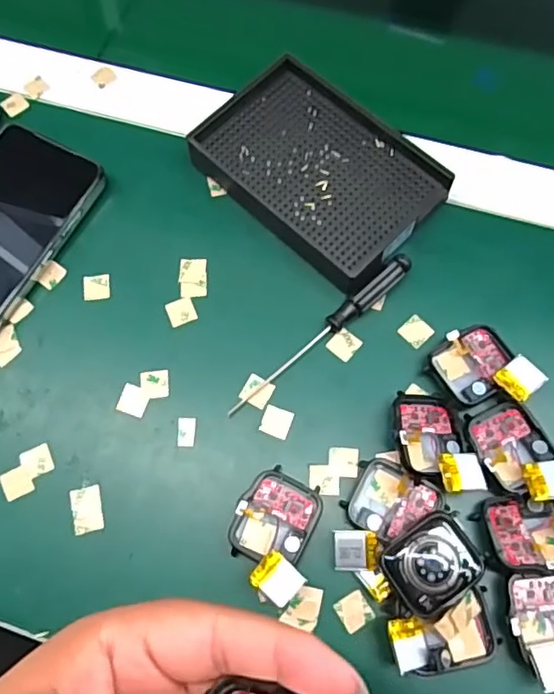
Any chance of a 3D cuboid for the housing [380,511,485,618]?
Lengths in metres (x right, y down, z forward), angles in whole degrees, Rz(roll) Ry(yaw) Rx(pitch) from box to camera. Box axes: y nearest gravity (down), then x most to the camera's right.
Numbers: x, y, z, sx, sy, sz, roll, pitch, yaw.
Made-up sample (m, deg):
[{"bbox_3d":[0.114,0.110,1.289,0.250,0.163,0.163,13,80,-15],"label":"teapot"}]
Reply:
[{"bbox_3d":[0.074,0.101,0.270,0.043,0.007,0.034,-34,72,-13],"label":"housing"}]

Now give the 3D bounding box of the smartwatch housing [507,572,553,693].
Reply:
[{"bbox_3d":[0.128,0.131,0.270,0.038,0.019,0.047,-2,70,1],"label":"smartwatch housing"}]

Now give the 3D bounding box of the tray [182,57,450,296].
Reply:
[{"bbox_3d":[0.025,-0.108,0.353,0.139,0.026,0.090,43,76,15],"label":"tray"}]

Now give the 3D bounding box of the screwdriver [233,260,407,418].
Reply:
[{"bbox_3d":[0.025,-0.007,0.322,0.131,0.015,0.011,-39,74,-12],"label":"screwdriver"}]

